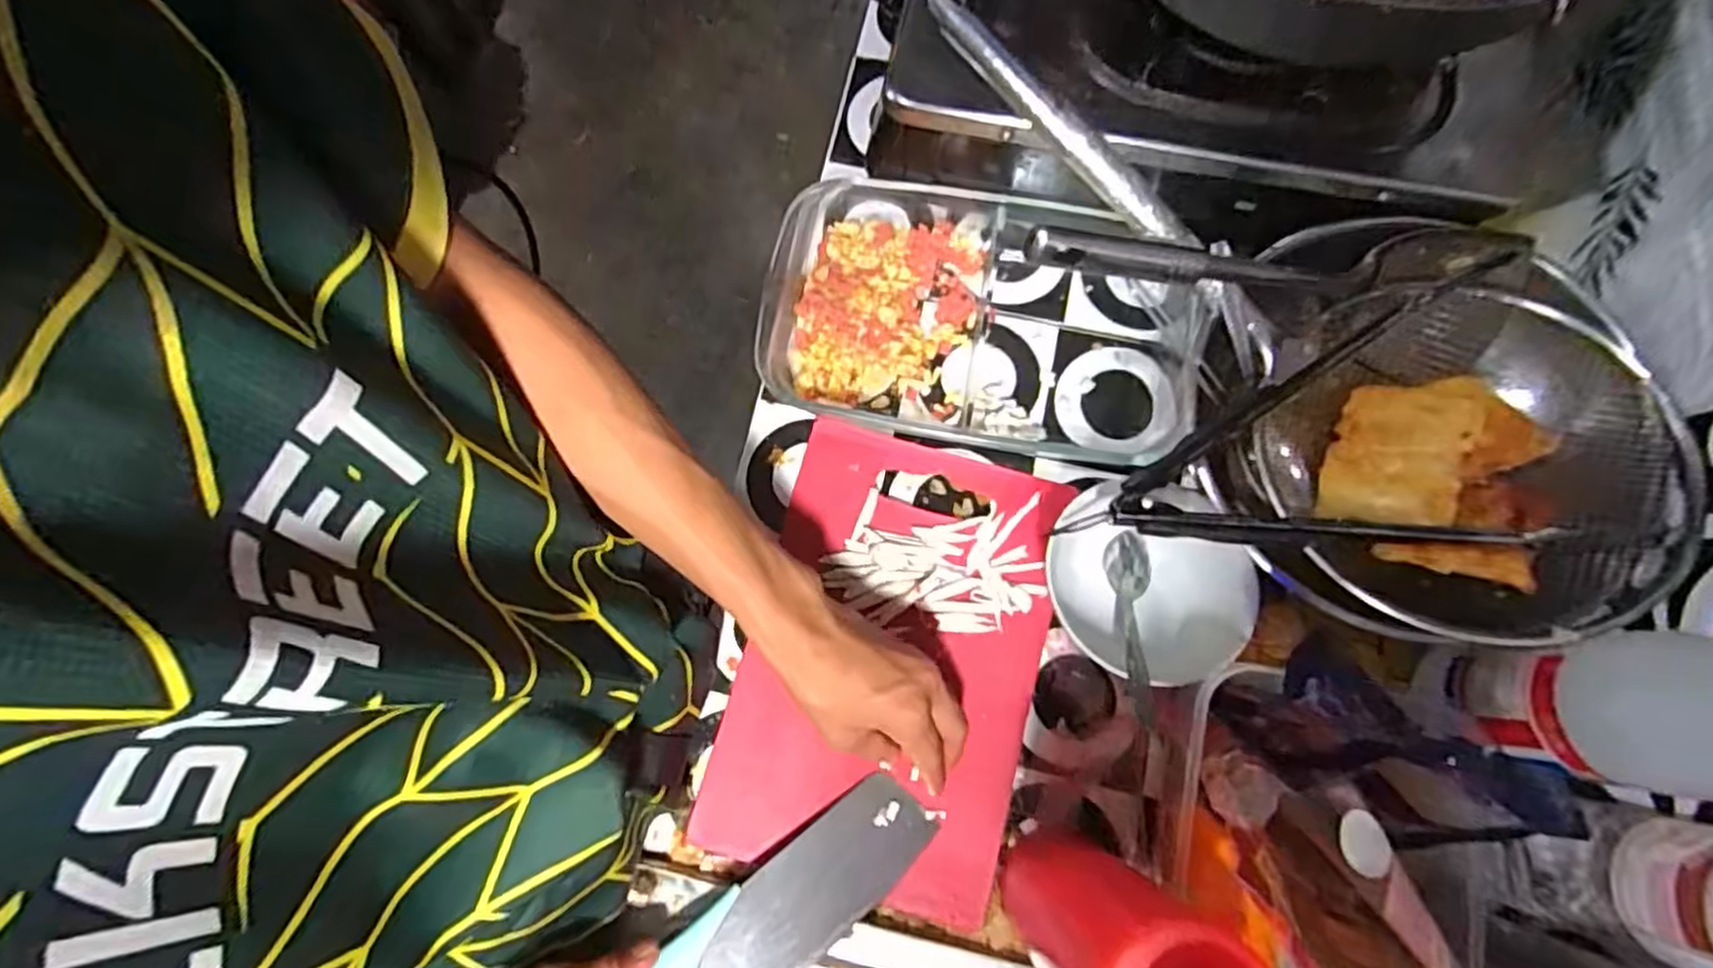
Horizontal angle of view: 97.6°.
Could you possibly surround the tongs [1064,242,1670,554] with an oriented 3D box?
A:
[{"bbox_3d":[0.247,-0.017,0.400,0.276,0.030,0.166,-14,76,-2],"label":"tongs"}]

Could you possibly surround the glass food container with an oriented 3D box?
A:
[{"bbox_3d":[0.092,-0.113,0.520,0.298,0.047,0.182,13,76,5],"label":"glass food container"}]

